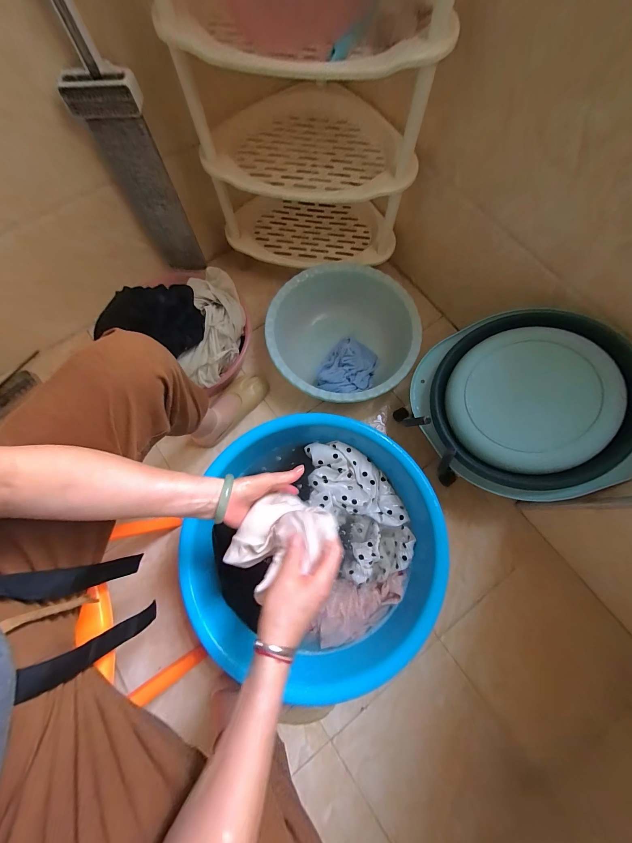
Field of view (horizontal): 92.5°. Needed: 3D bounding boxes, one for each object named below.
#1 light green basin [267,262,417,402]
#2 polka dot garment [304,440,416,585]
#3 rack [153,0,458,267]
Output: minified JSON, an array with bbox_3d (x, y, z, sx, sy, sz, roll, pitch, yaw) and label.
[{"bbox_3d":[0.066,-0.213,0.820,0.372,0.178,0.369,0,73,0],"label":"light green basin"},{"bbox_3d":[0.091,0.181,0.661,0.168,0.038,0.303,-23,74,-7],"label":"polka dot garment"},{"bbox_3d":[-0.034,-0.614,0.590,0.412,0.621,0.306,-14,74,-4],"label":"rack"}]

